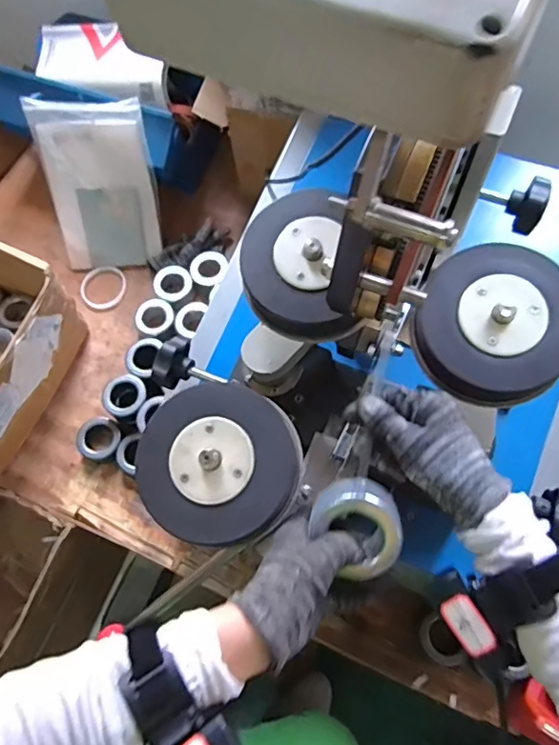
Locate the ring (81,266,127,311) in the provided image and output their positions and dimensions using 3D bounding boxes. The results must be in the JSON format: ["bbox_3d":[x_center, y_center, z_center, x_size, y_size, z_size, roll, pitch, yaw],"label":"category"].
[{"bbox_3d":[-0.325,-0.157,0.982,0.081,0.015,0.085,-1,68,2],"label":"ring"}]

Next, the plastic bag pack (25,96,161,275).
[{"bbox_3d":[-0.312,-0.318,0.925,0.186,0.271,0.030,-1,28,0],"label":"plastic bag pack"}]

